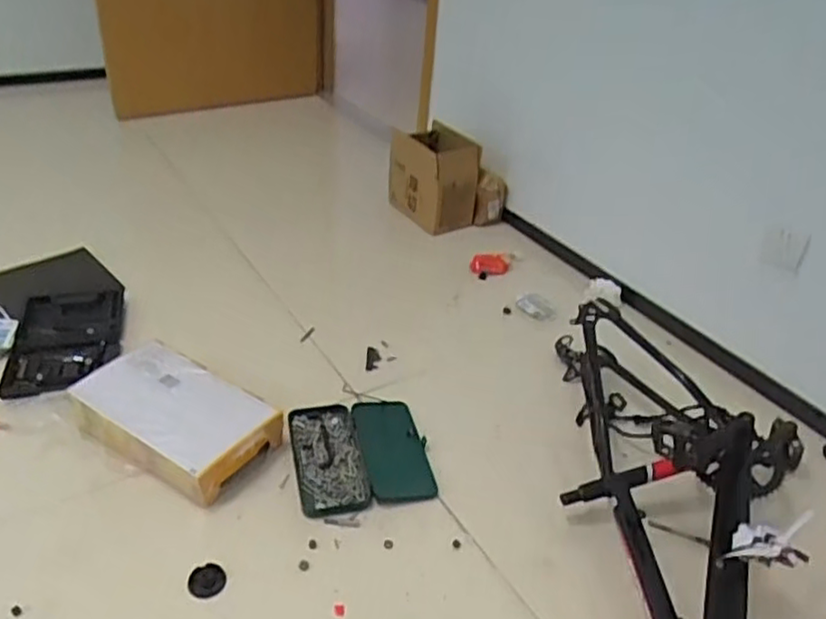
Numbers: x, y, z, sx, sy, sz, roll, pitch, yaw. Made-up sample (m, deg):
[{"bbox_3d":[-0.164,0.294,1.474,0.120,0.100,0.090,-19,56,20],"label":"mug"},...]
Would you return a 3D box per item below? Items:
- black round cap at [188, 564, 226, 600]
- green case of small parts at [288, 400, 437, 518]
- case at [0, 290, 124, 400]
[{"bbox_3d":[-0.312,0.412,1.027,0.054,0.012,0.052,4,34,-2],"label":"black round cap"},{"bbox_3d":[-0.098,0.266,1.253,0.245,0.032,0.256,-3,35,-13],"label":"green case of small parts"},{"bbox_3d":[-0.713,0.072,1.386,0.210,0.045,0.329,-4,35,-17],"label":"case"}]

